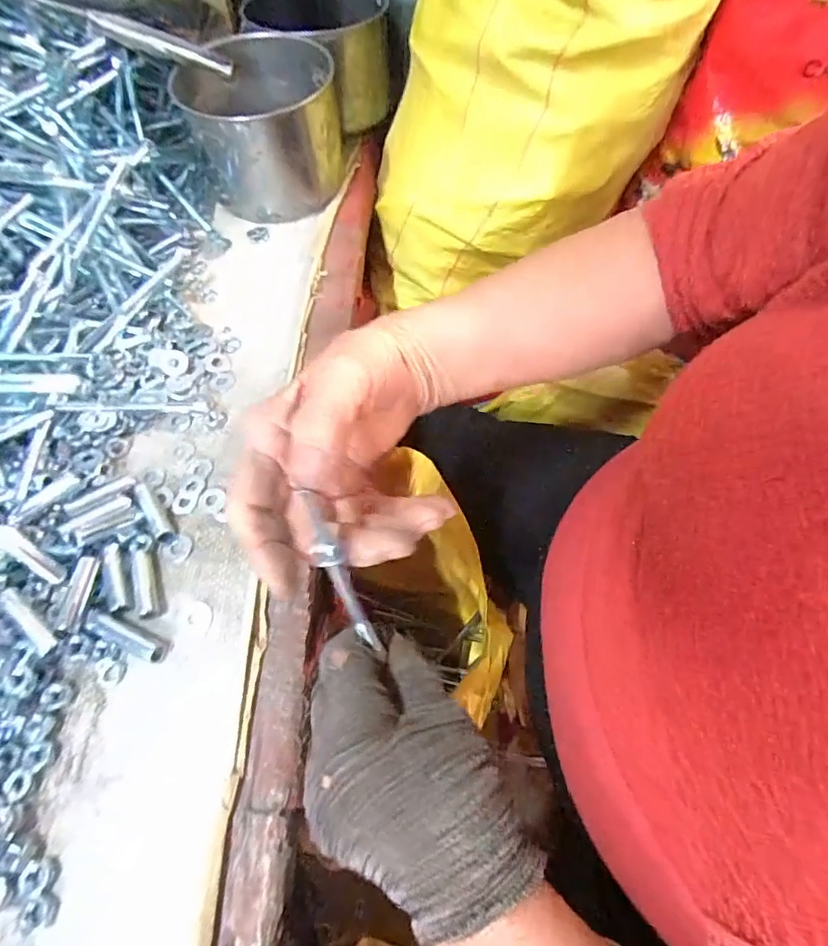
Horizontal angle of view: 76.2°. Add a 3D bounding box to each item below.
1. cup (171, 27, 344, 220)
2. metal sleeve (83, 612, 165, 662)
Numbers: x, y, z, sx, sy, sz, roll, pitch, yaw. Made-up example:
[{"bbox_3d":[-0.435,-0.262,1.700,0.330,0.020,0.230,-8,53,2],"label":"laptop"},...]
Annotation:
[{"bbox_3d":[-0.131,-0.304,0.475,0.123,0.106,0.126,0,59,1],"label":"cup"},{"bbox_3d":[-0.162,0.092,0.295,0.046,0.008,0.011,21,62,13],"label":"metal sleeve"}]

